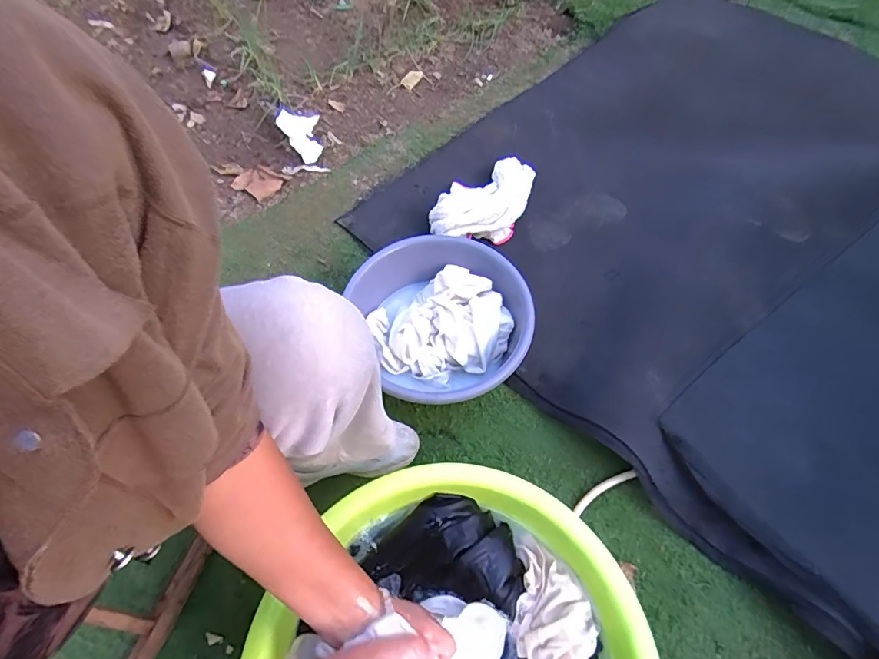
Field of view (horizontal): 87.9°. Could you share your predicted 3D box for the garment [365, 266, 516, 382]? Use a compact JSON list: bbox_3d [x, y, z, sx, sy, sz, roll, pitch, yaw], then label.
[{"bbox_3d":[0.009,0.006,0.931,0.227,0.093,0.253,39,67,21],"label":"garment"}]

